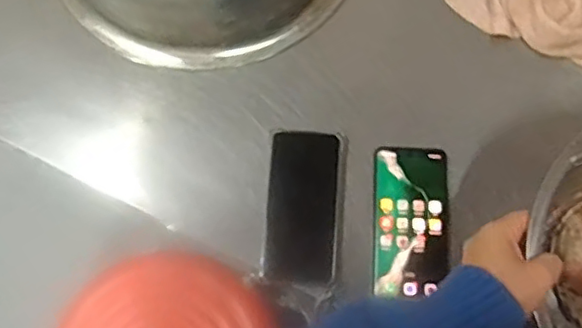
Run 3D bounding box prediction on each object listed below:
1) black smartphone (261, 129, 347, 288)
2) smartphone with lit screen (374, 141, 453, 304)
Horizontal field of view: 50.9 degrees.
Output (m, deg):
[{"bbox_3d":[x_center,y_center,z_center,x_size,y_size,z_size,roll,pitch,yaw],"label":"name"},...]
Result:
[{"bbox_3d":[0.012,0.043,0.633,0.080,0.011,0.162,5,75,3],"label":"black smartphone"},{"bbox_3d":[0.124,0.055,0.629,0.076,0.015,0.152,1,75,2],"label":"smartphone with lit screen"}]

